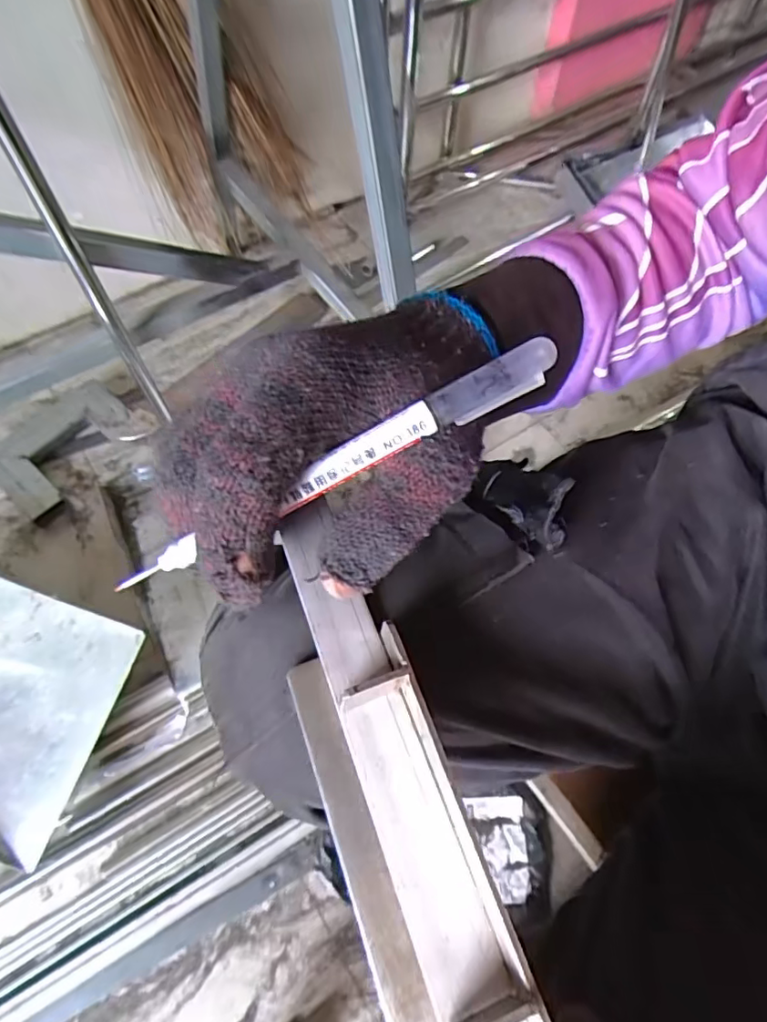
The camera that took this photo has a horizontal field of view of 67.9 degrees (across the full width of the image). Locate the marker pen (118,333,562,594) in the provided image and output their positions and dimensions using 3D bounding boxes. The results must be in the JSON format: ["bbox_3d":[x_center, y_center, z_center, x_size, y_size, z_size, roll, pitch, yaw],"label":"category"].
[{"bbox_3d":[-0.017,-0.013,0.193,0.161,0.011,0.010,-28,64,4],"label":"marker pen"}]

